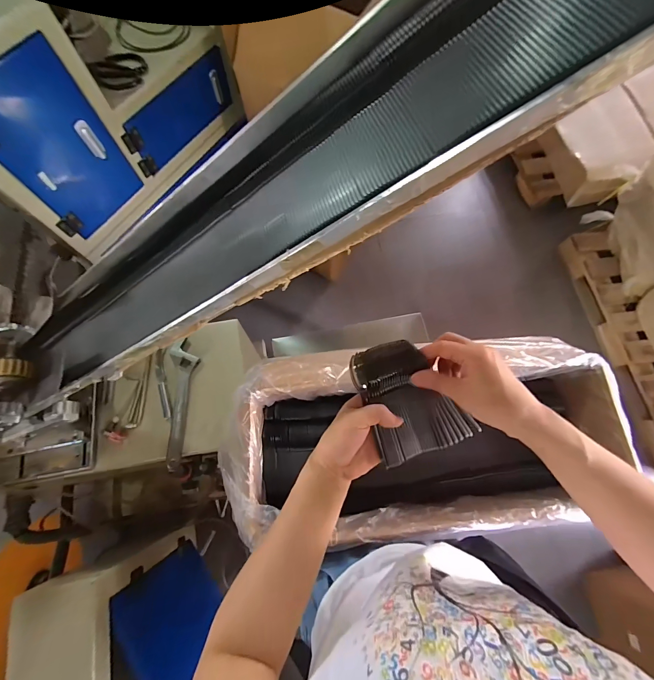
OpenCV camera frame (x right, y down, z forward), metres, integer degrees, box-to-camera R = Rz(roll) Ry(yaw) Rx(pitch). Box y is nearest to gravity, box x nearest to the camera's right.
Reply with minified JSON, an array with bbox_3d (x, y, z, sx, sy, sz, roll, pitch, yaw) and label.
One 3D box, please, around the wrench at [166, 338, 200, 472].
[{"bbox_3d":[-0.328,0.140,0.740,0.063,0.020,0.284,-5,73,-4],"label":"wrench"}]

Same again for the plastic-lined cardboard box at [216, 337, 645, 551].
[{"bbox_3d":[0.175,0.177,0.636,0.680,0.203,0.312,-5,73,-4],"label":"plastic-lined cardboard box"}]

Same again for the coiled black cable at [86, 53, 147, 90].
[{"bbox_3d":[-0.491,-0.646,0.772,0.119,0.029,0.110,1,72,-2],"label":"coiled black cable"}]

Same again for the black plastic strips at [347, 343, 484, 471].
[{"bbox_3d":[0.097,0.065,0.374,0.109,0.032,0.129,-21,74,-9],"label":"black plastic strips"}]

